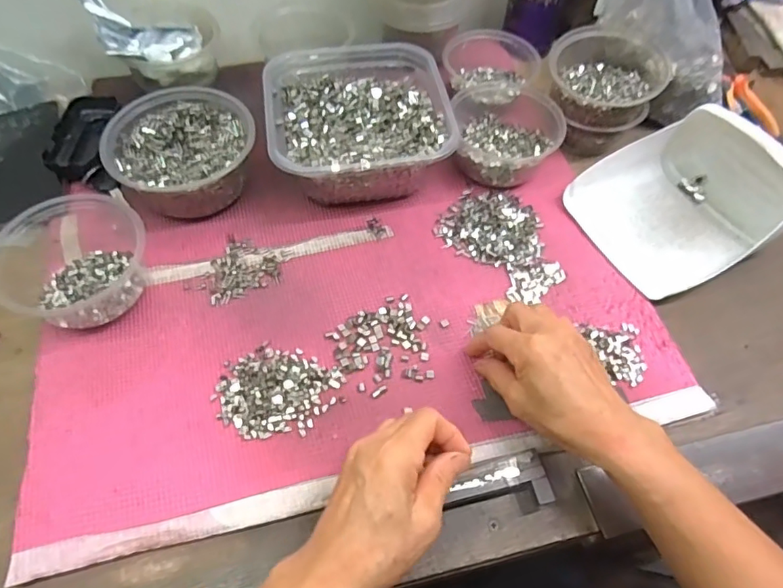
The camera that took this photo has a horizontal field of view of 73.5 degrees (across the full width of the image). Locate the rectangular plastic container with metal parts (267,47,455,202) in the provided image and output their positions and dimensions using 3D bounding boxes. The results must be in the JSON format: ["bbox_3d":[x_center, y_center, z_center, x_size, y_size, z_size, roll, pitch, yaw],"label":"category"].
[{"bbox_3d":[-0.035,-0.170,0.536,0.173,0.077,0.176,-8,58,-6],"label":"rectangular plastic container with metal parts"}]

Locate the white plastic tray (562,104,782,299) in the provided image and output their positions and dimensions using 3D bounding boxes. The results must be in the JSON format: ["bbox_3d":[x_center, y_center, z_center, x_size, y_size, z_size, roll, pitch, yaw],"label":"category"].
[{"bbox_3d":[0.278,-0.095,0.499,0.168,0.087,0.153,-25,61,-17],"label":"white plastic tray"}]

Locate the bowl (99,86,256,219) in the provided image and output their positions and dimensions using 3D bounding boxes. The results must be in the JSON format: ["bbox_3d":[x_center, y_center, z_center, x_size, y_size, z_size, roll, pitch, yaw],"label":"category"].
[{"bbox_3d":[-0.200,-0.136,0.514,0.129,0.060,0.131,1,57,-2],"label":"bowl"}]

